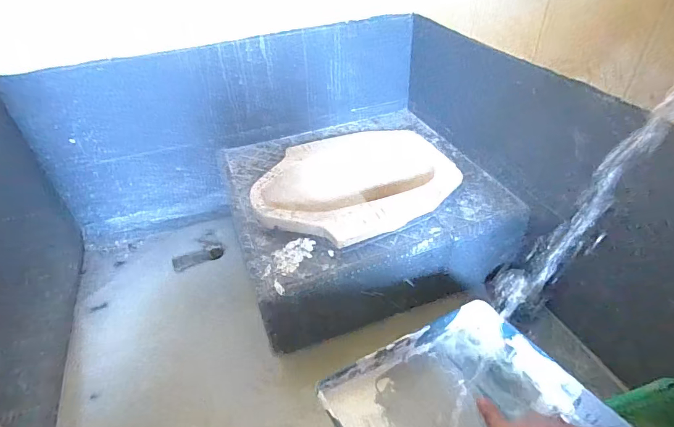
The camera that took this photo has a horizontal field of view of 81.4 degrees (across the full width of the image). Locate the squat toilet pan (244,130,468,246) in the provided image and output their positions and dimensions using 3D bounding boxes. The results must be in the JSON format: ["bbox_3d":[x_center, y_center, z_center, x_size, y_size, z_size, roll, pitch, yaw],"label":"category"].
[{"bbox_3d":[0.045,-0.051,0.983,0.477,0.126,0.382,-20,42,-20],"label":"squat toilet pan"}]

